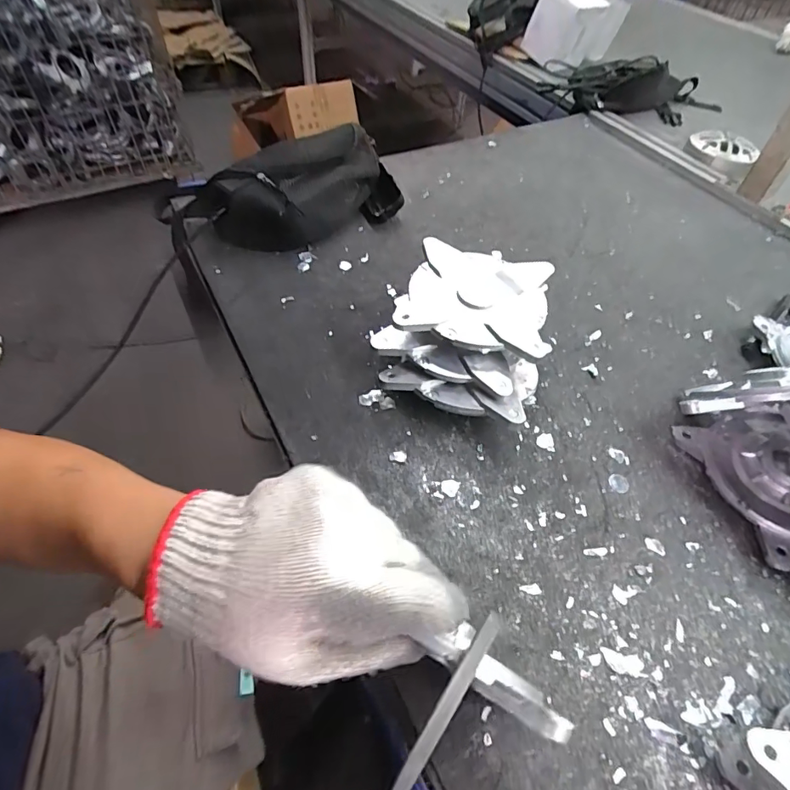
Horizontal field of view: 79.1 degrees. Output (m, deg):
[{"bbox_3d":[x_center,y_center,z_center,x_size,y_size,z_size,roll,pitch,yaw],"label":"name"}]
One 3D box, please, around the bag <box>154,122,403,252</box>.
[{"bbox_3d":[-0.156,-0.282,0.659,0.315,0.096,0.149,-18,55,-15],"label":"bag"}]

